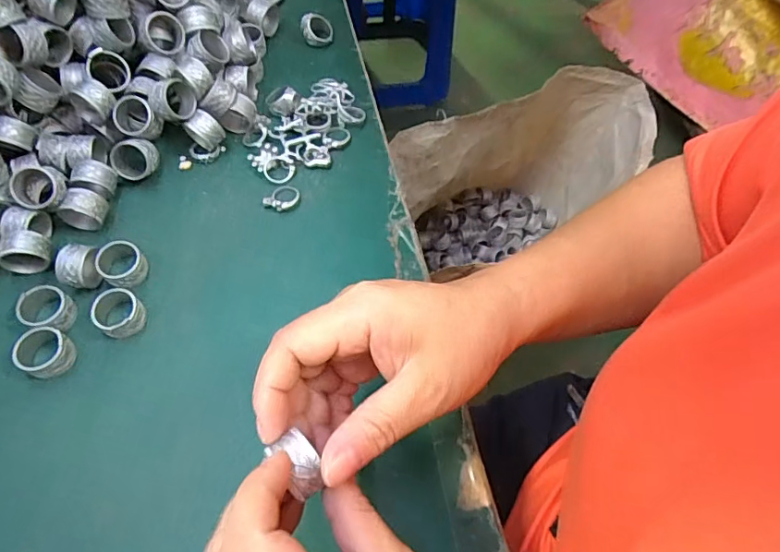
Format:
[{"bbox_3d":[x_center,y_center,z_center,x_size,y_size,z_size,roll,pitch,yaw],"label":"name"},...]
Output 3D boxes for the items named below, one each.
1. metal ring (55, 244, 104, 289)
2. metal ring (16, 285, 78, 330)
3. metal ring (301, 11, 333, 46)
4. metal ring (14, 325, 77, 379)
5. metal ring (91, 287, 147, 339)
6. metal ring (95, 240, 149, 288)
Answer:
[{"bbox_3d":[-0.199,-0.005,0.329,0.020,0.023,0.025,5,62,1],"label":"metal ring"},{"bbox_3d":[-0.213,0.021,0.320,0.030,0.015,0.026,14,62,6],"label":"metal ring"},{"bbox_3d":[-0.065,-0.223,0.459,0.027,0.019,0.029,1,62,-1],"label":"metal ring"},{"bbox_3d":[-0.205,0.045,0.307,0.027,0.018,0.028,1,62,-1],"label":"metal ring"},{"bbox_3d":[-0.170,0.023,0.322,0.028,0.016,0.027,1,62,-1],"label":"metal ring"},{"bbox_3d":[-0.175,-0.007,0.337,0.028,0.017,0.027,1,62,-1],"label":"metal ring"}]

